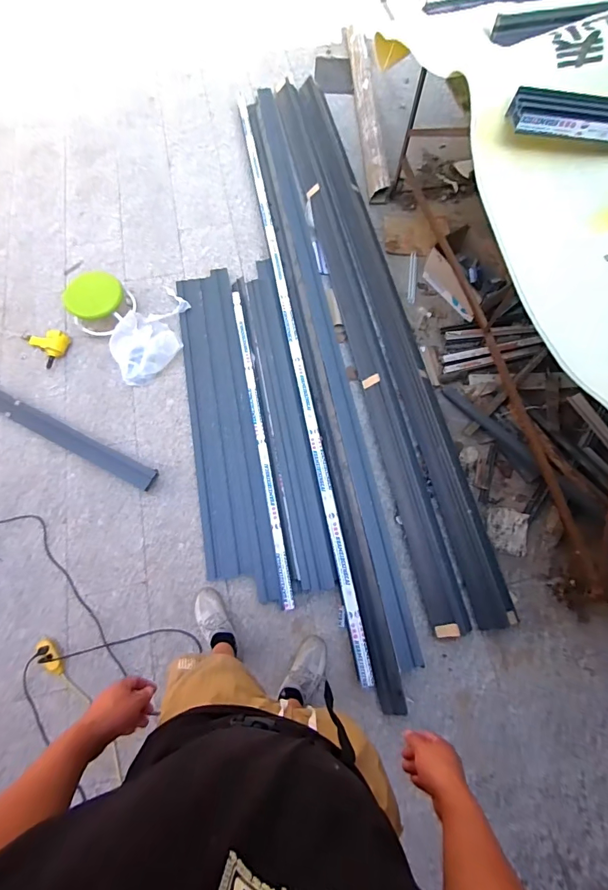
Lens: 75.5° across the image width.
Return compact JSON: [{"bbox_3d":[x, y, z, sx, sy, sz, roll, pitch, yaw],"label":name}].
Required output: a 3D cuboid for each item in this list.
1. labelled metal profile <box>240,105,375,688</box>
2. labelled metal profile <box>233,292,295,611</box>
[{"bbox_3d":[-0.066,-0.589,1.798,0.069,0.024,2.966,-10,71,-5],"label":"labelled metal profile"},{"bbox_3d":[-0.184,-0.062,1.608,0.046,0.024,1.362,-10,71,-5],"label":"labelled metal profile"}]

